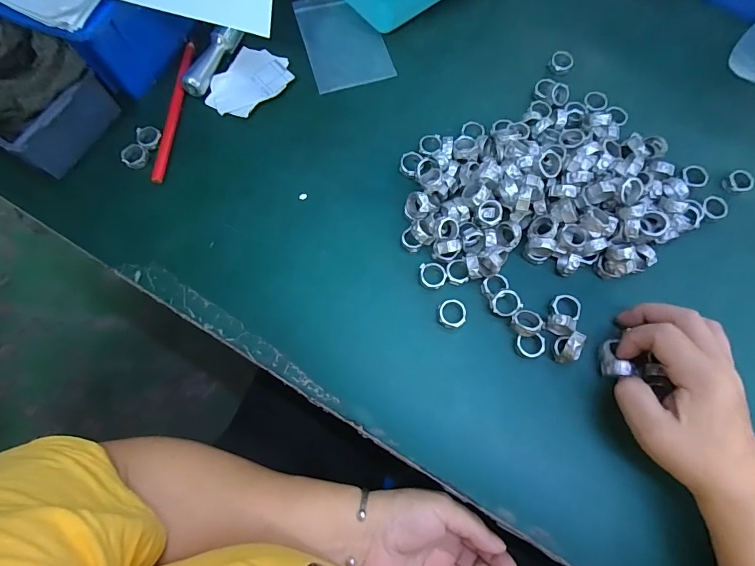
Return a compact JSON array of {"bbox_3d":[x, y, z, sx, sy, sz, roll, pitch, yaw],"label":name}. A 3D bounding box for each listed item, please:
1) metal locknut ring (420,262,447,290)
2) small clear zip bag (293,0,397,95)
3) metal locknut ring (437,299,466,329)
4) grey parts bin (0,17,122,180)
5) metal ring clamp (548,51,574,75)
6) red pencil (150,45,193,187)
[{"bbox_3d":[0.046,-0.006,0.330,0.022,0.004,0.023,0,73,0],"label":"metal locknut ring"},{"bbox_3d":[-0.035,-0.253,0.412,0.078,0.005,0.123,-16,74,-4],"label":"small clear zip bag"},{"bbox_3d":[0.060,0.025,0.321,0.022,0.006,0.023,0,73,0],"label":"metal locknut ring"},{"bbox_3d":[-0.315,-0.167,0.350,0.140,0.073,0.088,27,75,8],"label":"grey parts bin"},{"bbox_3d":[0.185,-0.222,0.399,0.022,0.005,0.025,25,75,8],"label":"metal ring clamp"},{"bbox_3d":[-0.193,-0.166,0.377,0.011,0.012,0.154,5,73,2],"label":"red pencil"}]

